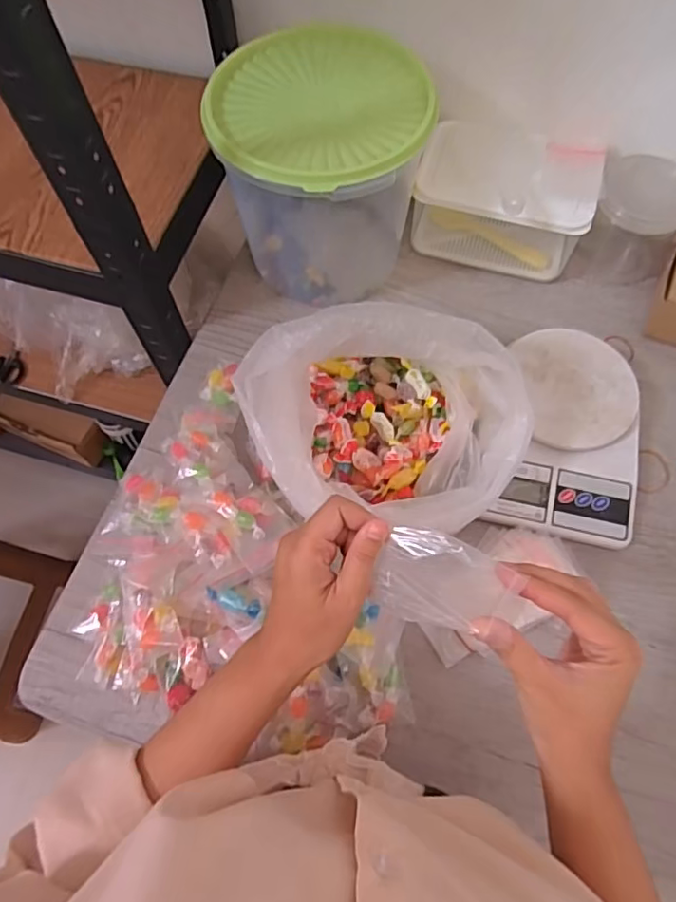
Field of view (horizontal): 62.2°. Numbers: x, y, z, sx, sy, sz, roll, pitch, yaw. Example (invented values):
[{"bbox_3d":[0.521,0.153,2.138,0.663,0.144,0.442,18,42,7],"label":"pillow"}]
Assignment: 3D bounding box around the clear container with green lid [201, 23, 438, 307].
[{"bbox_3d":[-0.014,-0.280,0.585,0.199,0.184,0.219,5,66,3],"label":"clear container with green lid"}]

